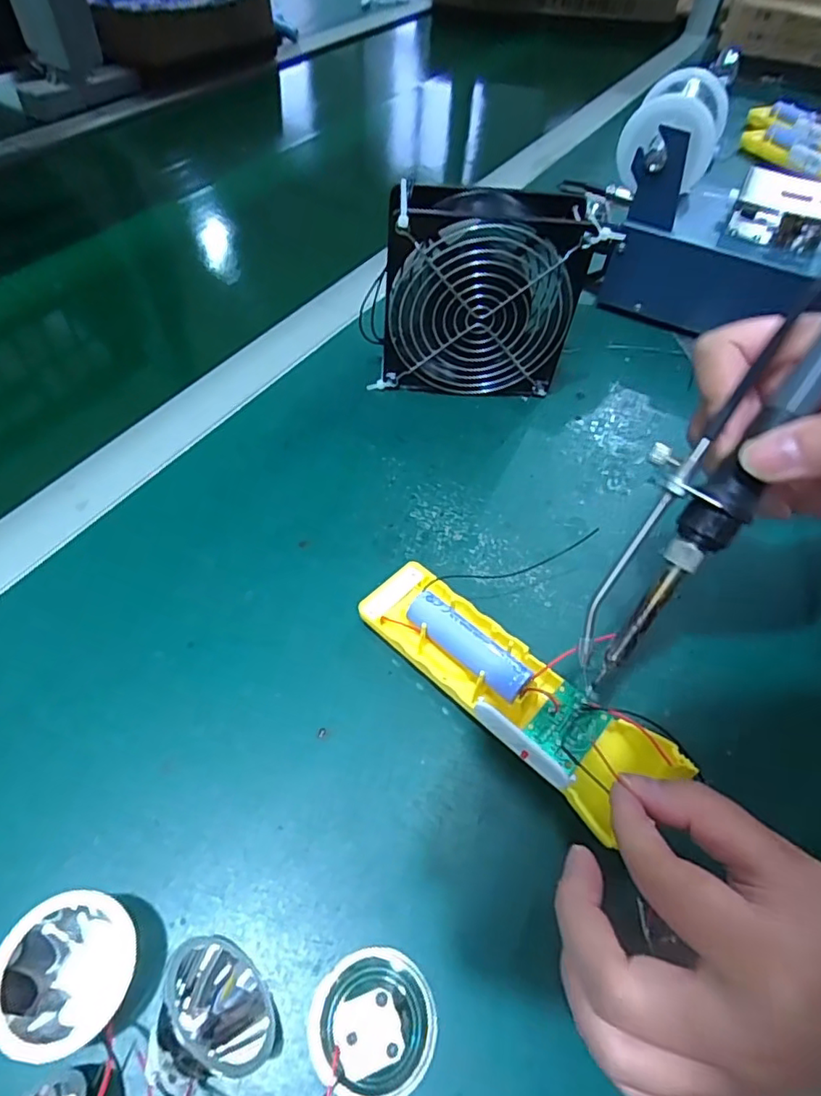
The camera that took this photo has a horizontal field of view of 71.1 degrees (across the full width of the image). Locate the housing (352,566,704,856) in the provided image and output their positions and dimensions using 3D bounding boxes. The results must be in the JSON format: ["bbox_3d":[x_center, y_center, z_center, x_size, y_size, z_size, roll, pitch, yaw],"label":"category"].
[{"bbox_3d":[0.042,0.063,0.270,0.157,0.030,0.048,36,59,25],"label":"housing"}]

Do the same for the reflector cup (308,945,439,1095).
[{"bbox_3d":[-0.012,0.164,0.200,0.044,0.029,0.041,2,54,-3],"label":"reflector cup"}]

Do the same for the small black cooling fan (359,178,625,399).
[{"bbox_3d":[0.041,-0.164,0.383,0.138,0.126,0.050,-1,54,-6],"label":"small black cooling fan"}]

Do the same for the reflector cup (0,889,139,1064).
[{"bbox_3d":[-0.118,0.149,0.203,0.045,0.026,0.044,2,54,-3],"label":"reflector cup"}]

